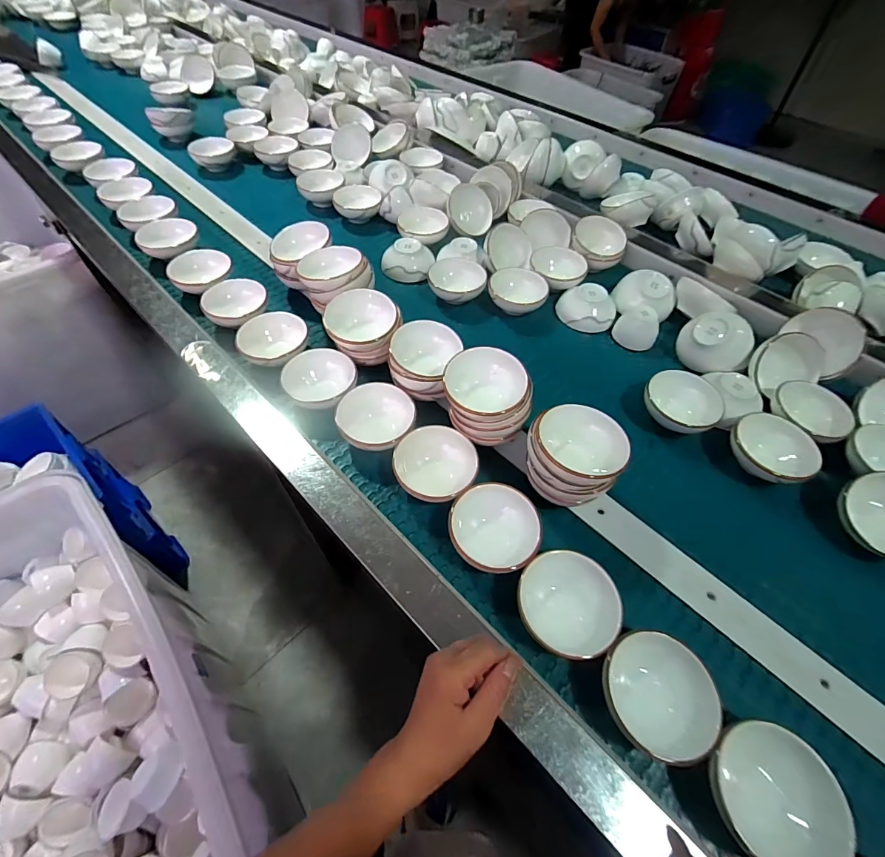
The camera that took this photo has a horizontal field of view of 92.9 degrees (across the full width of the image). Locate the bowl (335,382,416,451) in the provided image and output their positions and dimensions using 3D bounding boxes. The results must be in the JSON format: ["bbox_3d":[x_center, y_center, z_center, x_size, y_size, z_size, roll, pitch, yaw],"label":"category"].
[{"bbox_3d":[-0.091,-0.009,0.603,0.103,0.056,0.108,-4,54,5],"label":"bowl"}]

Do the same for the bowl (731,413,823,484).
[{"bbox_3d":[0.481,0.031,0.618,0.110,0.048,0.095,40,82,19],"label":"bowl"}]

